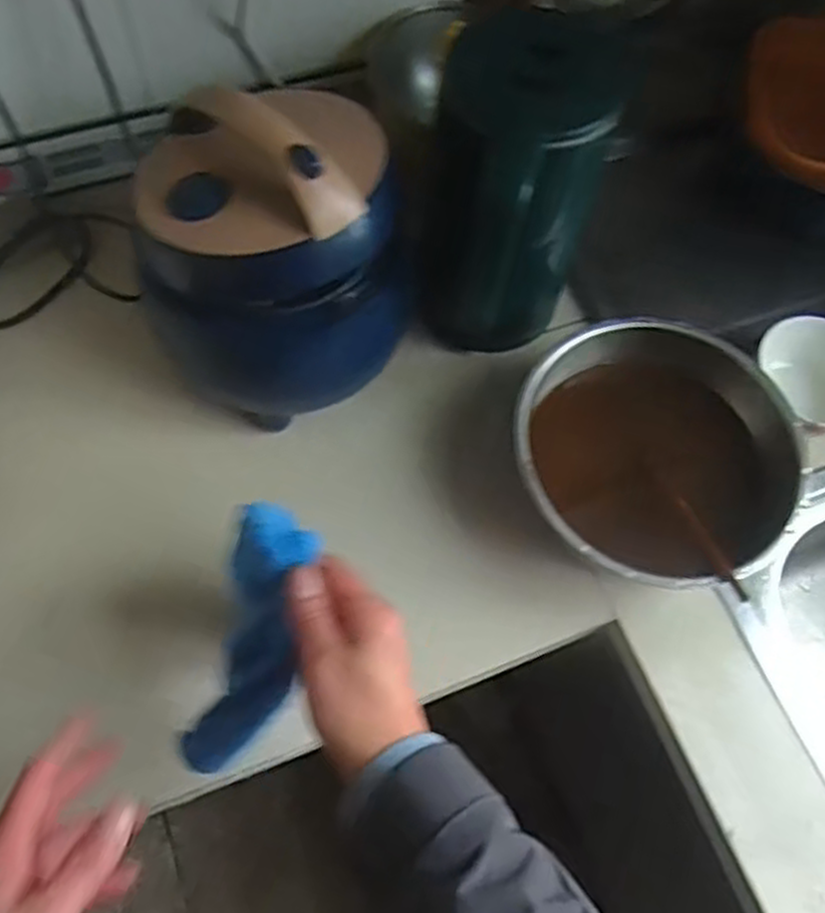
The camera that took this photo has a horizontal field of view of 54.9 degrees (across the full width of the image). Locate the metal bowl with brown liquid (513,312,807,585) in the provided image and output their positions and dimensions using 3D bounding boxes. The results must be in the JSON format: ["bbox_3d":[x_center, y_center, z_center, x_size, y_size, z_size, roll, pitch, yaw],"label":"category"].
[{"bbox_3d":[0.186,0.007,0.645,0.208,0.095,0.208,1,65,-3],"label":"metal bowl with brown liquid"}]

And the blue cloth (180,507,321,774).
[{"bbox_3d":[-0.100,0.121,0.497,0.056,0.184,0.033,20,20,5],"label":"blue cloth"}]

